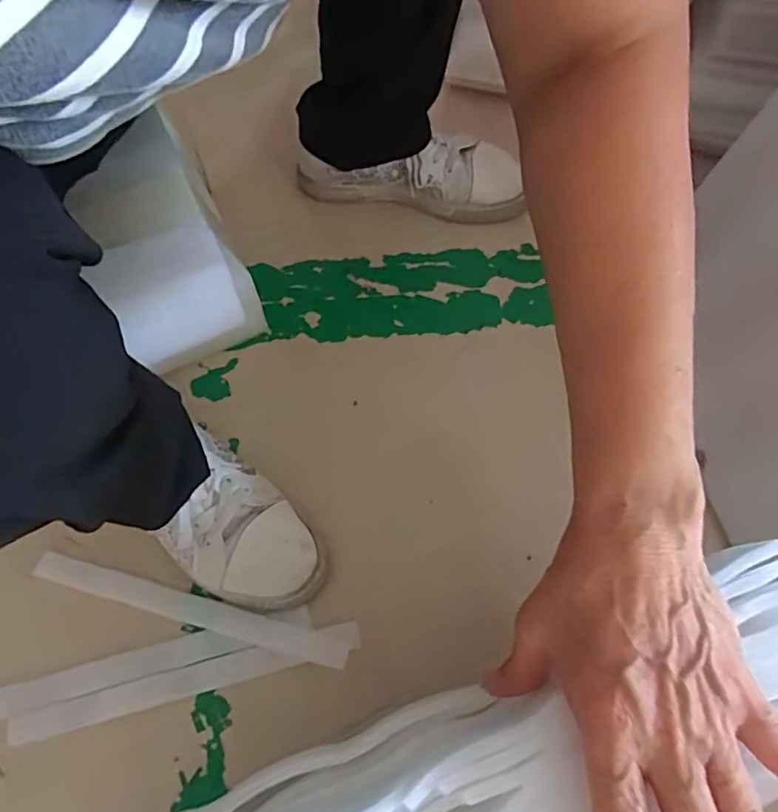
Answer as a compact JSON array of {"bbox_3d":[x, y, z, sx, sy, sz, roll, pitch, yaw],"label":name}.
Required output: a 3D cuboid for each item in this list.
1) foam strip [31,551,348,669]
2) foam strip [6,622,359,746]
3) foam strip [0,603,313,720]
[{"bbox_3d":[-0.153,0.154,0.453,0.248,0.011,0.022,14,66,7],"label":"foam strip"},{"bbox_3d":[-0.145,0.199,0.430,0.252,0.012,0.021,-14,66,-5],"label":"foam strip"},{"bbox_3d":[-0.184,0.190,0.438,0.255,0.012,0.023,-14,66,-6],"label":"foam strip"}]

